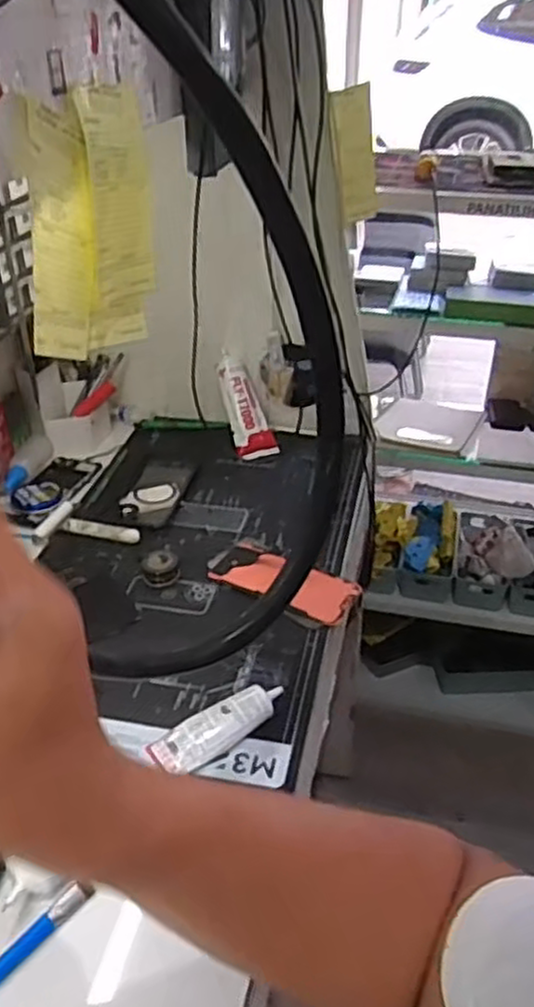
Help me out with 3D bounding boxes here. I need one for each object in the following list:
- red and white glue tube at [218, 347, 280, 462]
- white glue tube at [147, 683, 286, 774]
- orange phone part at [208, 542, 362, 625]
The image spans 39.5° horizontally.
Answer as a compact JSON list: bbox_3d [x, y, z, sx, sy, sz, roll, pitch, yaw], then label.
[{"bbox_3d":[-0.030,-0.134,1.025,0.051,0.152,0.032,-18,-3,-25],"label":"red and white glue tube"},{"bbox_3d":[-0.039,0.186,0.623,0.114,0.023,0.039,-20,39,-26],"label":"white glue tube"},{"bbox_3d":[0.019,0.080,0.795,0.154,0.014,0.069,20,39,27],"label":"orange phone part"}]

